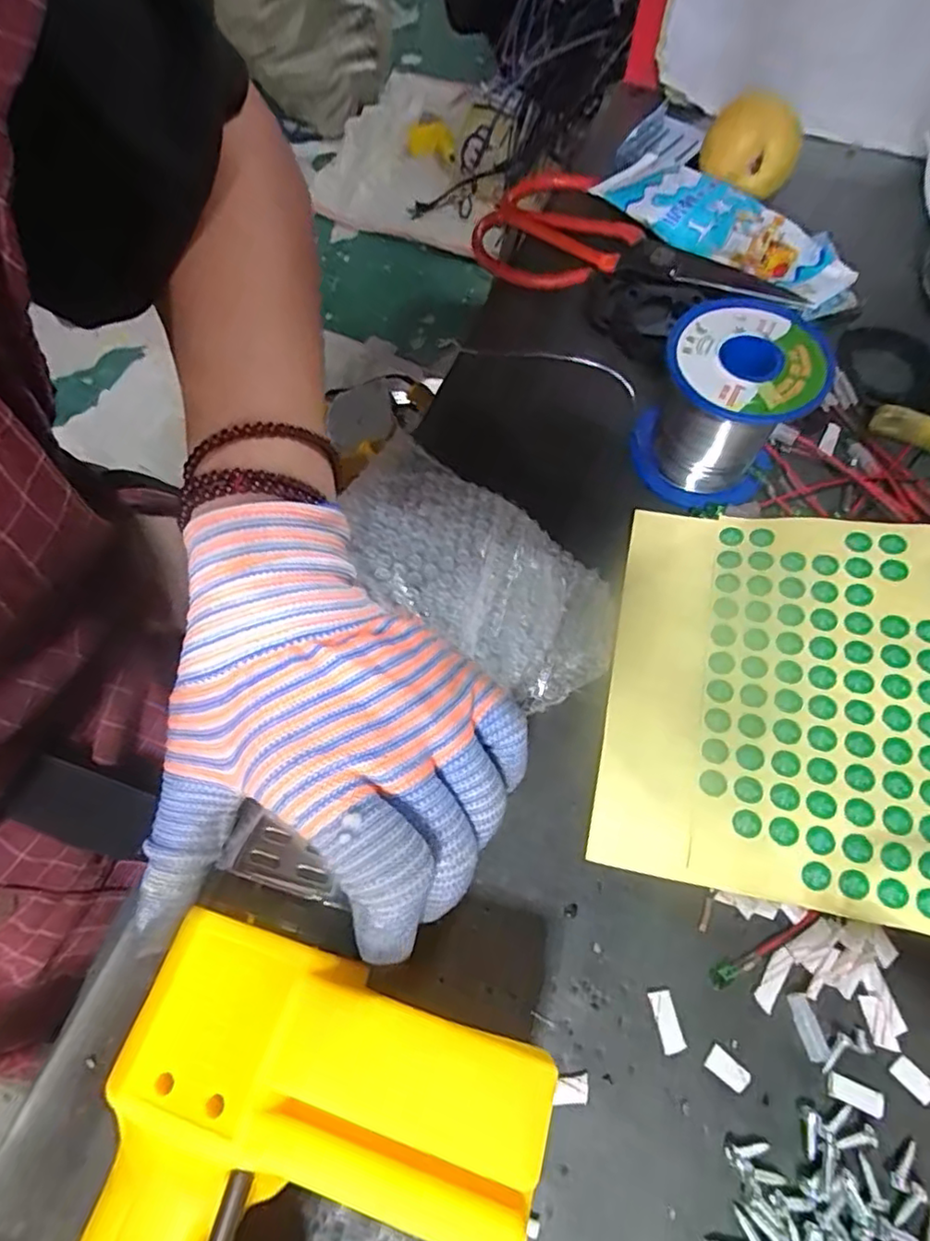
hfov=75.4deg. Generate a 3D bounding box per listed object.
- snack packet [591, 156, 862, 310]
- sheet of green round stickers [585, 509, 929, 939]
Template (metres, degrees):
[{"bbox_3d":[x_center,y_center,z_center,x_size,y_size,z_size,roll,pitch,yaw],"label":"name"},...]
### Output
[{"bbox_3d":[0.146,-0.227,0.348,0.151,0.021,0.052,41,73,15],"label":"snack packet"},{"bbox_3d":[0.131,0.029,0.233,0.137,0.028,0.151,12,68,5],"label":"sheet of green round stickers"}]

